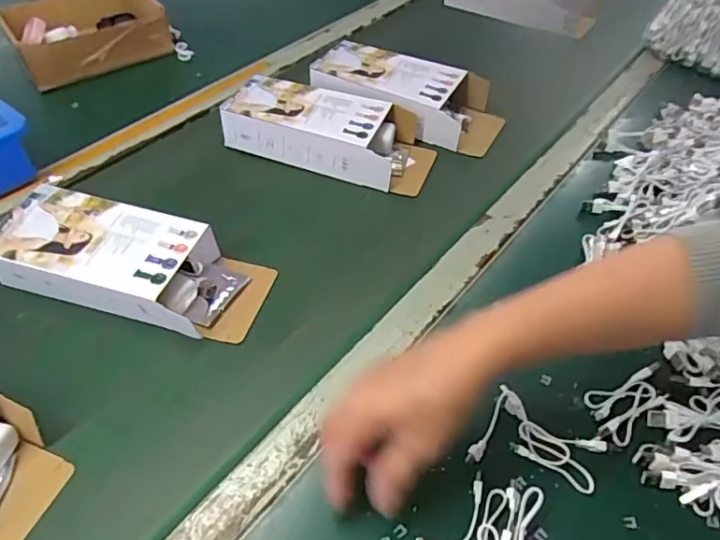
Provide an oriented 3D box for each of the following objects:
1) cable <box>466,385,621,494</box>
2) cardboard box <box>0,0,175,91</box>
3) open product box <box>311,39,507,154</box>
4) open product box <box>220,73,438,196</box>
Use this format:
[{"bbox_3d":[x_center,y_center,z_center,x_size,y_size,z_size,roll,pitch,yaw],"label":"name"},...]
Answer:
[{"bbox_3d":[0.139,0.136,0.403,0.095,0.014,0.067,26,55,18],"label":"cable"},{"bbox_3d":[-0.421,-0.376,0.826,0.204,0.061,0.198,-25,56,-19],"label":"cardboard box"},{"bbox_3d":[0.065,-0.238,0.714,0.252,0.062,0.109,19,48,17],"label":"open product box"},{"bbox_3d":[-0.038,-0.177,0.654,0.252,0.054,0.110,15,48,16],"label":"open product box"}]

